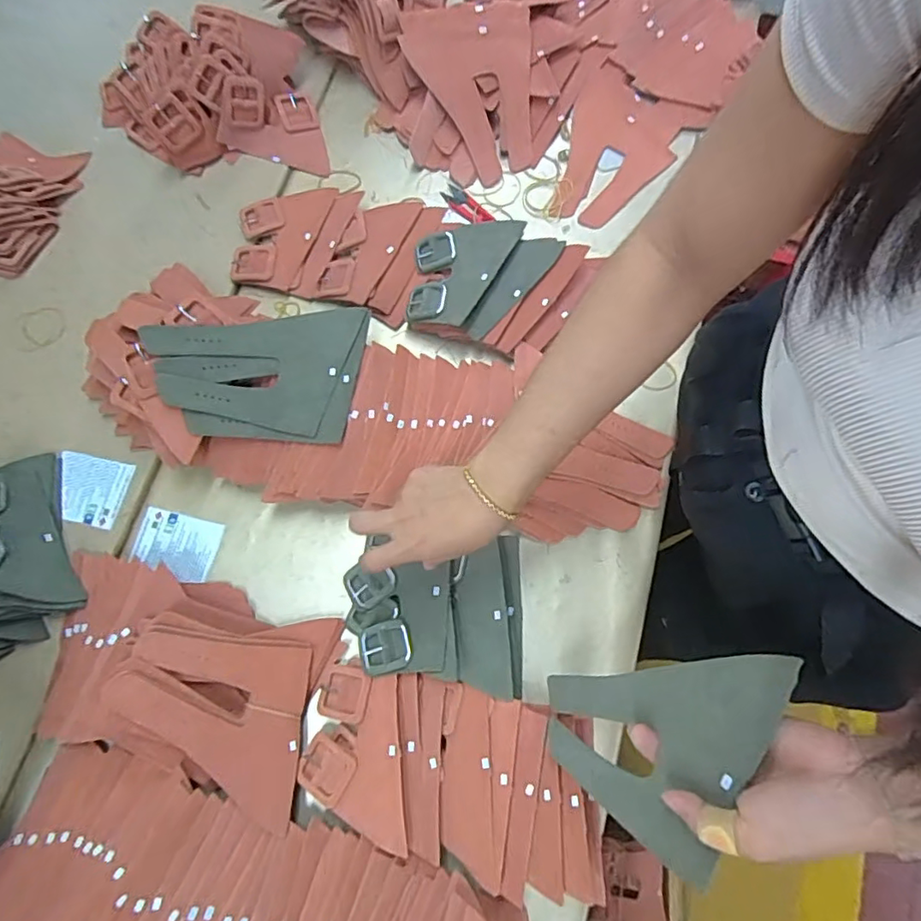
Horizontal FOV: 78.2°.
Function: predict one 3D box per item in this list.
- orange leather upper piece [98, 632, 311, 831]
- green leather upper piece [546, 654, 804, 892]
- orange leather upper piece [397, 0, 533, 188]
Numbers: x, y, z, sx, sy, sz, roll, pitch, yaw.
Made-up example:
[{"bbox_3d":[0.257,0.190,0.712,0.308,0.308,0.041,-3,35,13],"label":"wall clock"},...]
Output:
[{"bbox_3d":[-0.222,0.230,0.496,0.162,0.019,0.139,10,74,-12],"label":"orange leather upper piece"},{"bbox_3d":[0.135,0.206,0.391,0.014,0.196,0.121,23,56,-36],"label":"green leather upper piece"},{"bbox_3d":[0.015,-0.448,0.690,0.152,0.059,0.207,-9,109,-10],"label":"orange leather upper piece"}]

